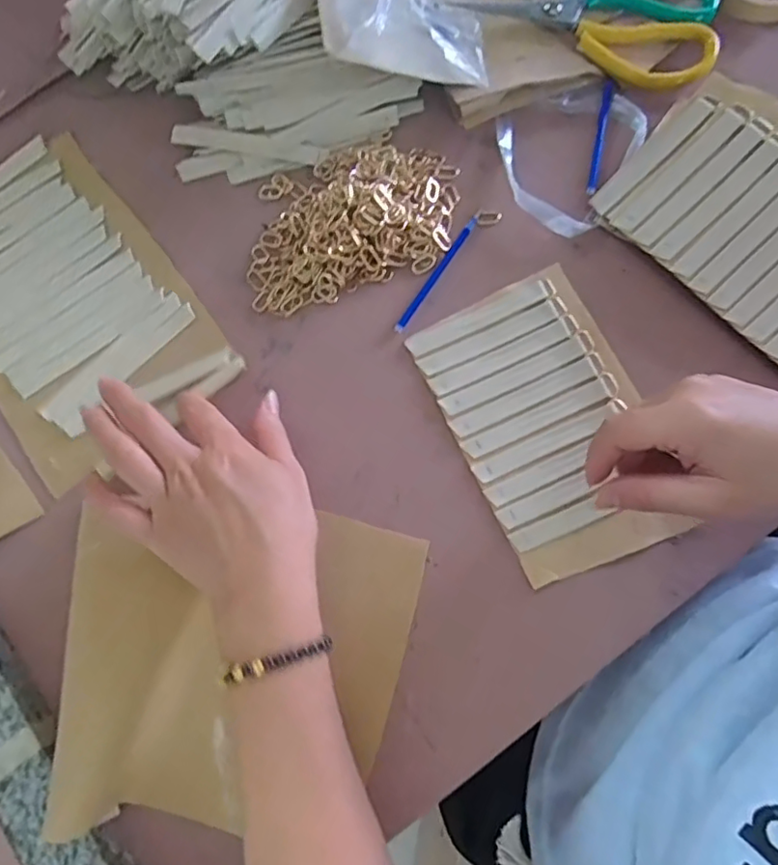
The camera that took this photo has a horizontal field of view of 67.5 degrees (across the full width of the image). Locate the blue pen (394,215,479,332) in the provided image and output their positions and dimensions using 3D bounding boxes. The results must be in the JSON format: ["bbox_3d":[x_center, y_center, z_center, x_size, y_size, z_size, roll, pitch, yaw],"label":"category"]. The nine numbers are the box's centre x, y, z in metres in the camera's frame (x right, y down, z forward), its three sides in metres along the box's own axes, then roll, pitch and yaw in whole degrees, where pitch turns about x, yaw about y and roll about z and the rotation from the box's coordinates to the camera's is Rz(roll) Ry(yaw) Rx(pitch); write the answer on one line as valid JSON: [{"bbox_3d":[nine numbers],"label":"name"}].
[{"bbox_3d":[0.033,-0.111,0.402,0.006,0.004,0.102,32,79,8],"label":"blue pen"}]

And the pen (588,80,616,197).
[{"bbox_3d":[0.153,-0.213,0.419,0.009,0.007,0.093,11,77,4],"label":"pen"}]

